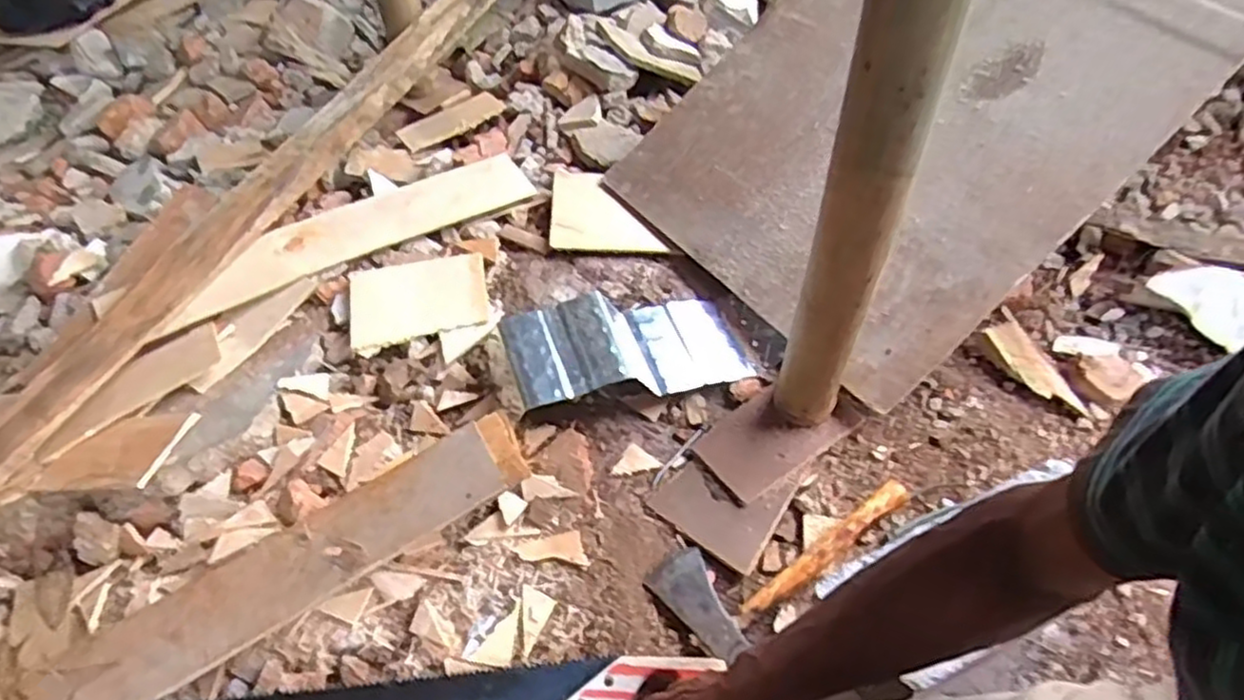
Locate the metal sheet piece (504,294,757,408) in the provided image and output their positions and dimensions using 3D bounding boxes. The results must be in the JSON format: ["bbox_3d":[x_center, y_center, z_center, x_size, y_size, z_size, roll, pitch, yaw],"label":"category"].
[{"bbox_3d":[0.017,-0.007,0.891,0.305,0.060,0.129,-4,52,-28],"label":"metal sheet piece"}]

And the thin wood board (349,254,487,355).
[{"bbox_3d":[-0.263,-0.064,0.947,0.170,0.014,0.123,-12,56,-4],"label":"thin wood board"}]

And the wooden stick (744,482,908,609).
[{"bbox_3d":[0.218,0.209,0.774,0.219,0.029,0.026,-34,60,-17],"label":"wooden stick"}]

